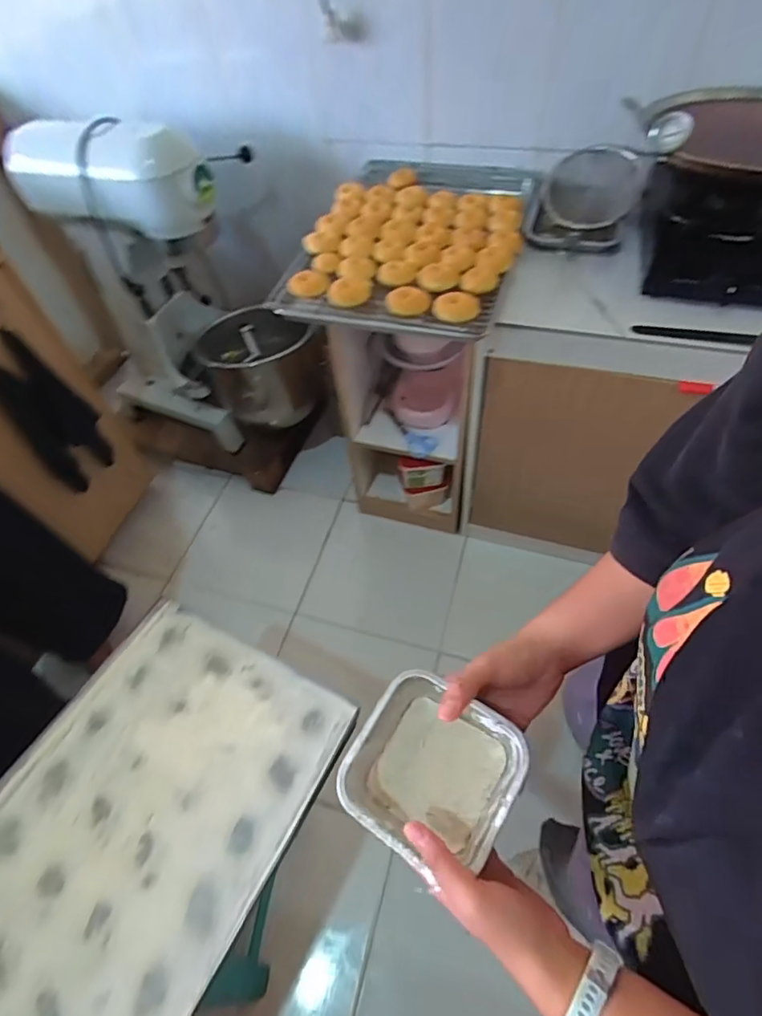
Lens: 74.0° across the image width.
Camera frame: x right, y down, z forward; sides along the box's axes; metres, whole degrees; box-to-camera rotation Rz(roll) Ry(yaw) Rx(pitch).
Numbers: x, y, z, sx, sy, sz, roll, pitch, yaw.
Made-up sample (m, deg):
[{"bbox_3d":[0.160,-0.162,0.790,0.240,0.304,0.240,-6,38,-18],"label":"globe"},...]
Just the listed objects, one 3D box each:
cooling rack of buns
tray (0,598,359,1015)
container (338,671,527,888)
[{"bbox_3d":[0.079,-0.579,1.045,0.416,0.073,0.644,13,57,13],"label":"cooling rack of buns"},{"bbox_3d":[-0.363,0.452,0.687,0.418,0.031,0.604,23,59,19],"label":"tray"},{"bbox_3d":[0.041,0.215,0.409,0.117,0.084,0.115,28,61,21],"label":"container"}]

